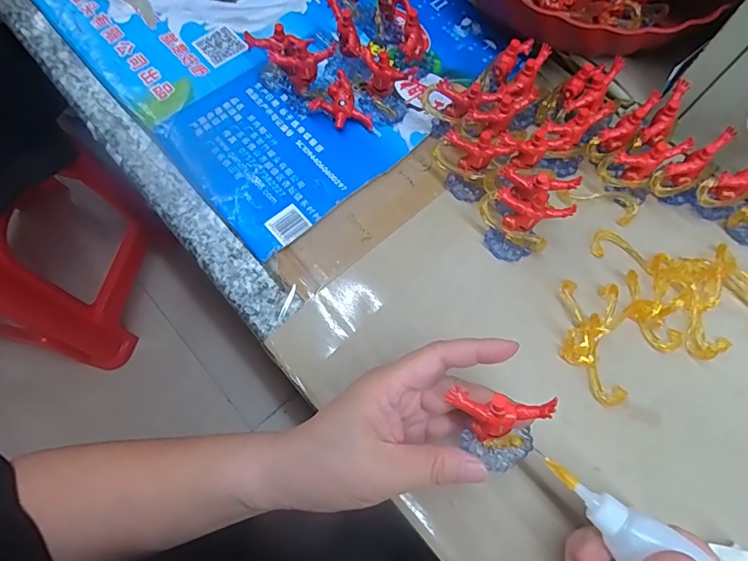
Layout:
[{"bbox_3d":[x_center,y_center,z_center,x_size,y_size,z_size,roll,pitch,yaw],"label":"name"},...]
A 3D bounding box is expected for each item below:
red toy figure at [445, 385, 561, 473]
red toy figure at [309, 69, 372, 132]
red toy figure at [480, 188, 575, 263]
[{"bbox_3d":[0.061,0.076,0.228,0.047,0.046,0.033,9,70,2],"label":"red toy figure"},{"bbox_3d":[-0.026,-0.131,0.352,0.034,0.022,0.042,-33,74,-13],"label":"red toy figure"},{"bbox_3d":[0.098,-0.040,0.311,0.050,0.045,0.037,35,72,10],"label":"red toy figure"}]

